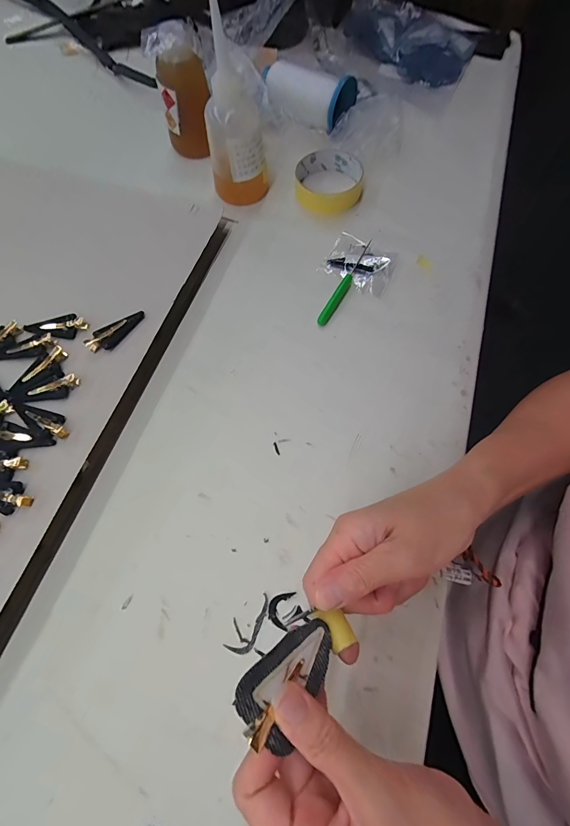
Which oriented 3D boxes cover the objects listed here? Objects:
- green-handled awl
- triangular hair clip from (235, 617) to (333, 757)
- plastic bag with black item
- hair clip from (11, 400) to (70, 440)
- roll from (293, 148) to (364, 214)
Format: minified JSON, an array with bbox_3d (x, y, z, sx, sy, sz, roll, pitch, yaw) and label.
[{"bbox_3d":[0.065,-0.138,0.383,0.011,0.010,0.119,26,70,10],"label":"green-handled awl"},{"bbox_3d":[0.003,0.142,0.194,0.061,0.008,0.035,-29,70,-36],"label":"triangular hair clip"},{"bbox_3d":[0.081,-0.162,0.393,0.073,0.014,0.059,29,71,11],"label":"plastic bag with black item"},{"bbox_3d":[-0.211,0.003,0.312,0.059,0.009,0.021,28,70,10],"label":"hair clip"},{"bbox_3d":[0.052,-0.277,0.439,0.078,0.033,0.075,9,68,3],"label":"roll"}]

